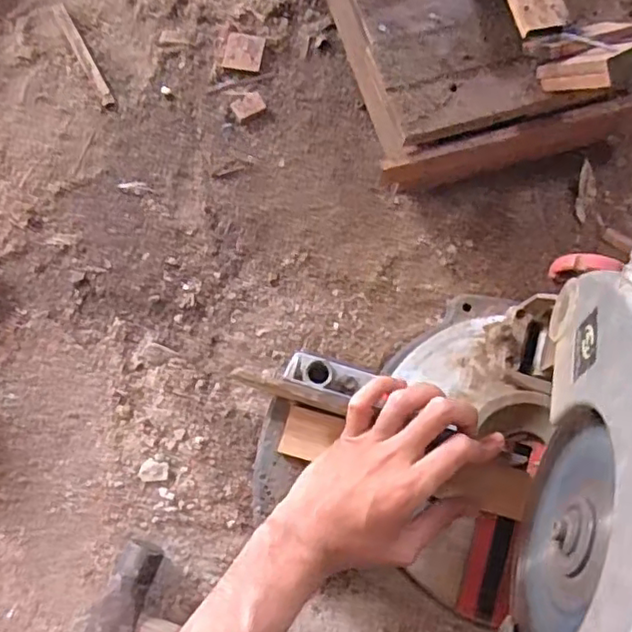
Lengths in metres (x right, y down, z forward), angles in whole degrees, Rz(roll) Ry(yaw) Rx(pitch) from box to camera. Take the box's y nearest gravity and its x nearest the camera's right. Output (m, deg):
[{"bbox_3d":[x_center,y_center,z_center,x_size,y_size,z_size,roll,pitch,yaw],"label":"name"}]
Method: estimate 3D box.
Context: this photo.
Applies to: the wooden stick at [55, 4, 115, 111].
[{"bbox_3d":[-0.218,-0.245,0.594,0.010,0.006,0.122,-28,78,-7],"label":"wooden stick"}]

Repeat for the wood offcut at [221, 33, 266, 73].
[{"bbox_3d":[-0.067,-0.246,0.591,0.036,0.004,0.037,11,76,3],"label":"wood offcut"}]

